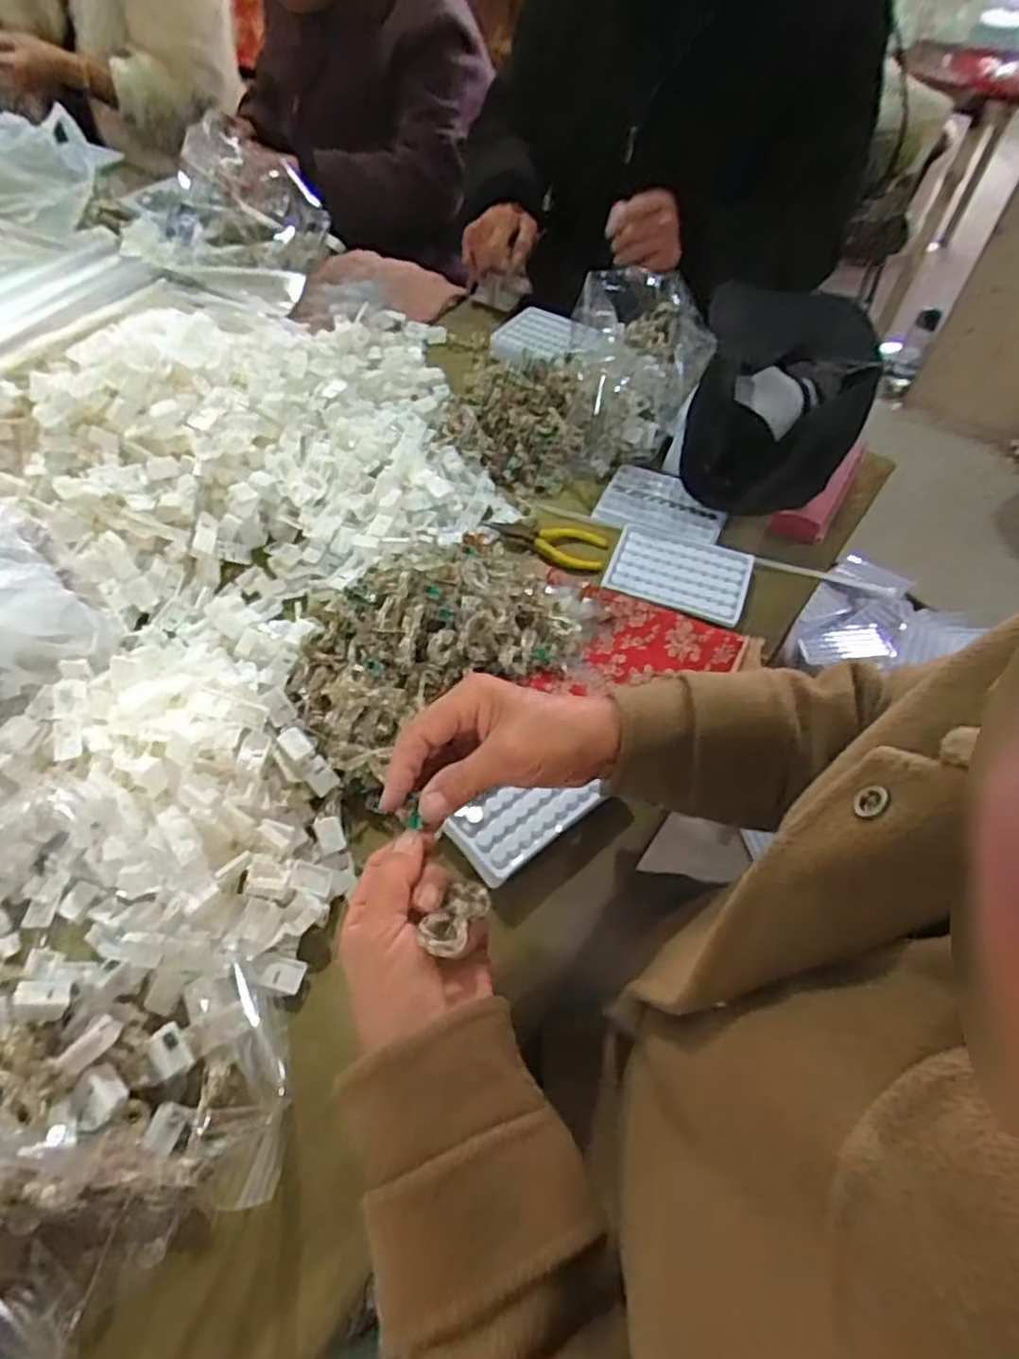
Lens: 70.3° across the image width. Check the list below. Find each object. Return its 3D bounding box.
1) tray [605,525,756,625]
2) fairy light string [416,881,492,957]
[{"bbox_3d":[0.162,-0.104,0.691,0.128,0.007,0.096,21,55,12],"label":"tray"},{"bbox_3d":[-0.026,0.119,0.365,0.022,0.010,0.057,22,18,13],"label":"fairy light string"}]

